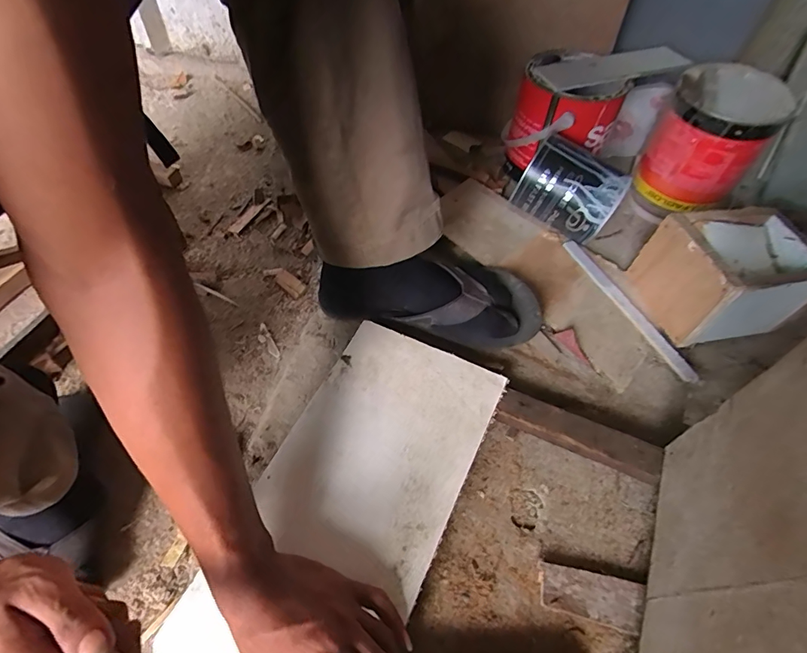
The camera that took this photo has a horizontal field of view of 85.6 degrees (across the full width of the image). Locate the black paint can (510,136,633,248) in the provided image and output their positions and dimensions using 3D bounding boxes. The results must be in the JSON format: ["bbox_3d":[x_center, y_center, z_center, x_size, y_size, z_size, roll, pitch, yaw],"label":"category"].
[{"bbox_3d":[0.226,-0.181,0.594,0.090,0.095,0.126,-36,64,-24],"label":"black paint can"}]

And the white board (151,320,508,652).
[{"bbox_3d":[-0.048,0.158,0.397,0.170,0.013,0.355,23,59,16],"label":"white board"}]

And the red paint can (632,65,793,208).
[{"bbox_3d":[0.456,-0.285,0.661,0.147,0.151,0.144,34,60,19],"label":"red paint can"}]

